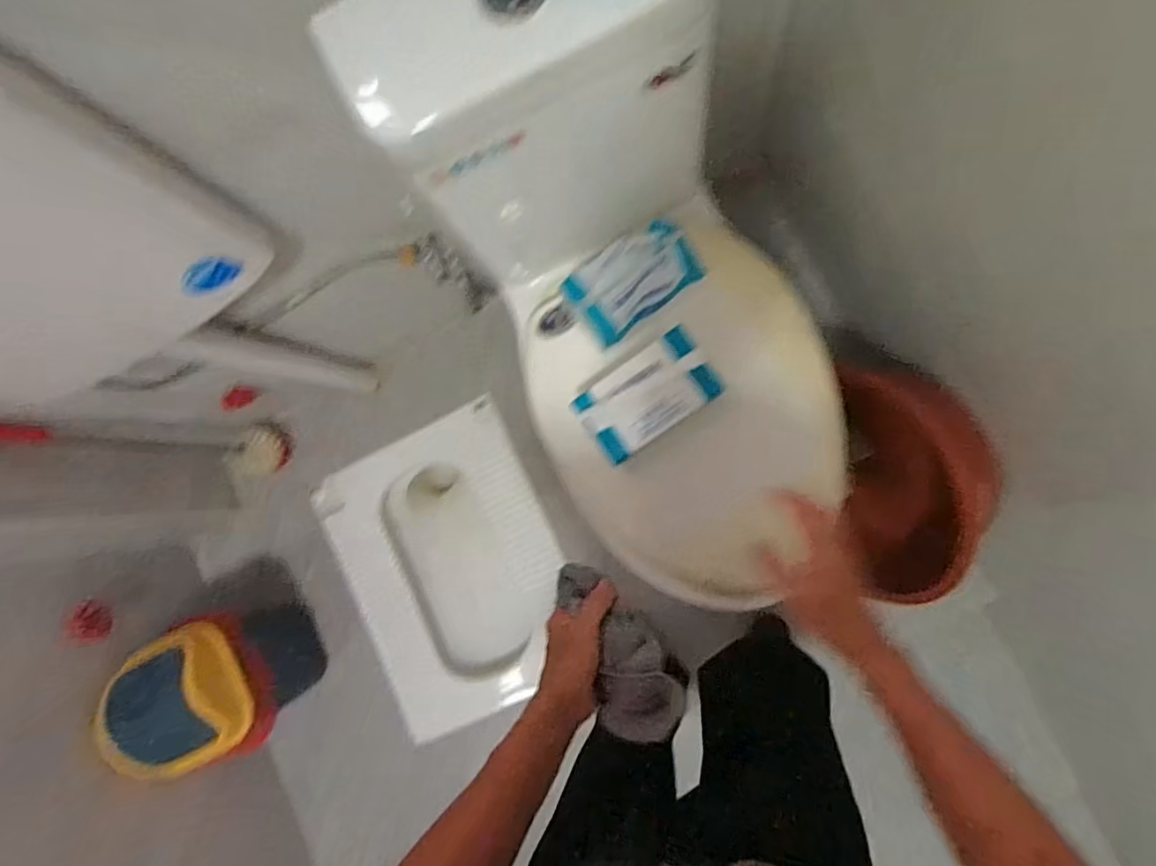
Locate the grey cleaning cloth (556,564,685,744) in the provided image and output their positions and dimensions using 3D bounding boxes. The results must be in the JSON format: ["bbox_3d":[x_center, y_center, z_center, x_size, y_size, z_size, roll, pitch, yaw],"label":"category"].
[{"bbox_3d":[0.034,0.186,0.526,0.063,0.044,0.159,-32,69,5],"label":"grey cleaning cloth"}]

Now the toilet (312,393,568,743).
[{"bbox_3d":[-0.247,0.272,1.246,0.432,0.131,0.584,-27,83,6],"label":"toilet"}]

